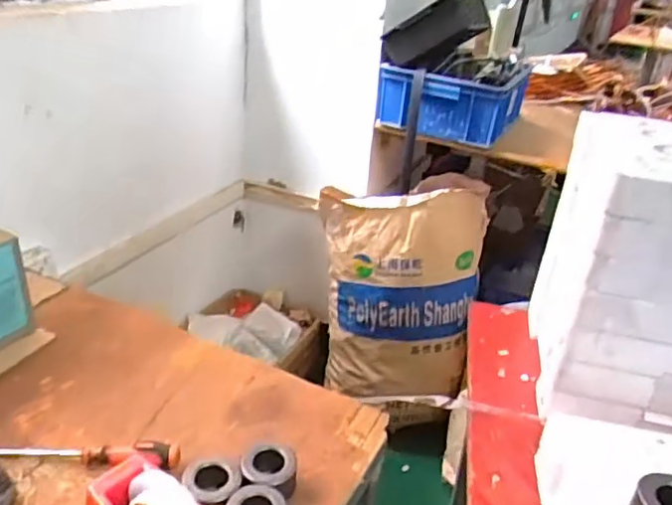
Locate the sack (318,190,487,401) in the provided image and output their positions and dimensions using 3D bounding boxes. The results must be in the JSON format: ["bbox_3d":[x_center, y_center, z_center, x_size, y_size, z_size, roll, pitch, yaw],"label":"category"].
[{"bbox_3d":[0.148,0.107,1.544,0.403,0.510,0.180,7,28,4],"label":"sack"}]

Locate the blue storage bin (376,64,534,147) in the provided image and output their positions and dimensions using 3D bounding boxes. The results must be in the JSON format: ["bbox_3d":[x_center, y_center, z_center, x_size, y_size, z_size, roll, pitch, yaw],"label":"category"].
[{"bbox_3d":[0.295,-0.392,1.551,0.305,0.139,0.270,17,30,21],"label":"blue storage bin"}]

